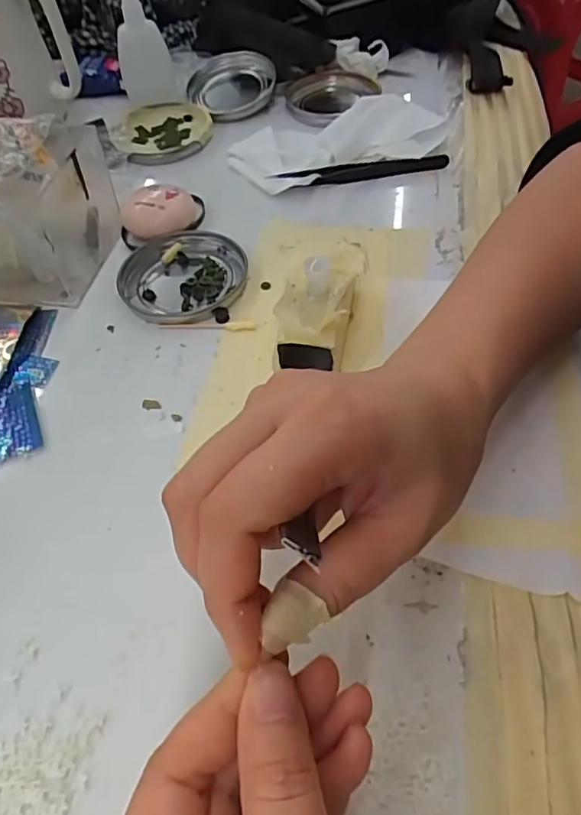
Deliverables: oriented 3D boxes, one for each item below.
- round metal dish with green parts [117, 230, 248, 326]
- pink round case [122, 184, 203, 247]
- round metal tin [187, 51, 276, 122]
[{"bbox_3d":[-0.067,-0.082,0.367,0.077,0.009,0.077,-2,52,3],"label":"round metal dish with green parts"},{"bbox_3d":[-0.088,-0.134,0.398,0.051,0.024,0.047,-2,52,3],"label":"pink round case"},{"bbox_3d":[-0.050,-0.282,0.507,0.067,0.021,0.081,-27,55,-15],"label":"round metal tin"}]

